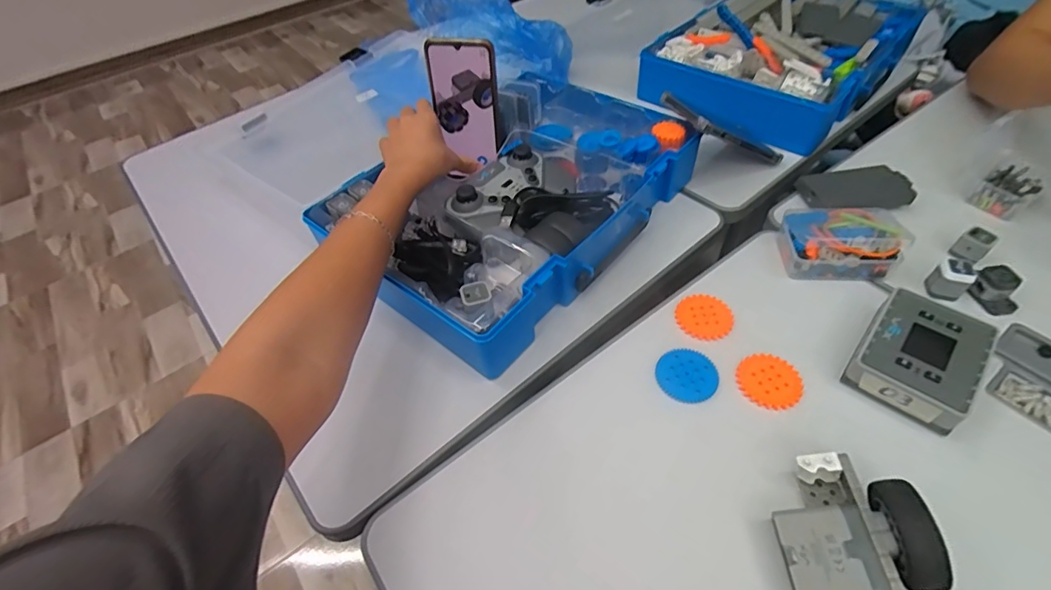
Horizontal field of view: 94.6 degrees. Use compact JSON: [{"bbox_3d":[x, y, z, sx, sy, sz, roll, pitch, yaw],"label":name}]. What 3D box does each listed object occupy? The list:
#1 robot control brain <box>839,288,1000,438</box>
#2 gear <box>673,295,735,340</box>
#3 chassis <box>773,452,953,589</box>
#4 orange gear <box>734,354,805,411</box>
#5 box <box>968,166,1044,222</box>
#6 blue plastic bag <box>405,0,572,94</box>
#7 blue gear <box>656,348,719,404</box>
[{"bbox_3d":[0.316,0.049,0.393,0.076,0.033,0.103,32,59,27],"label":"robot control brain"},{"bbox_3d":[0.166,0.019,0.450,0.050,0.004,0.049,-2,50,3],"label":"gear"},{"bbox_3d":[0.203,0.172,0.280,0.071,0.057,0.158,-6,50,-2],"label":"chassis"},{"bbox_3d":[0.204,0.072,0.405,0.049,0.004,0.049,-2,50,3],"label":"orange gear"},{"bbox_3d":[0.512,-0.112,0.517,0.057,0.029,0.044,-38,57,-24],"label":"box"},{"bbox_3d":[-0.052,-0.427,0.749,0.137,0.090,0.355,-32,55,-21],"label":"blue plastic bag"},{"bbox_3d":[0.139,0.067,0.415,0.049,0.004,0.050,-2,50,3],"label":"blue gear"}]

